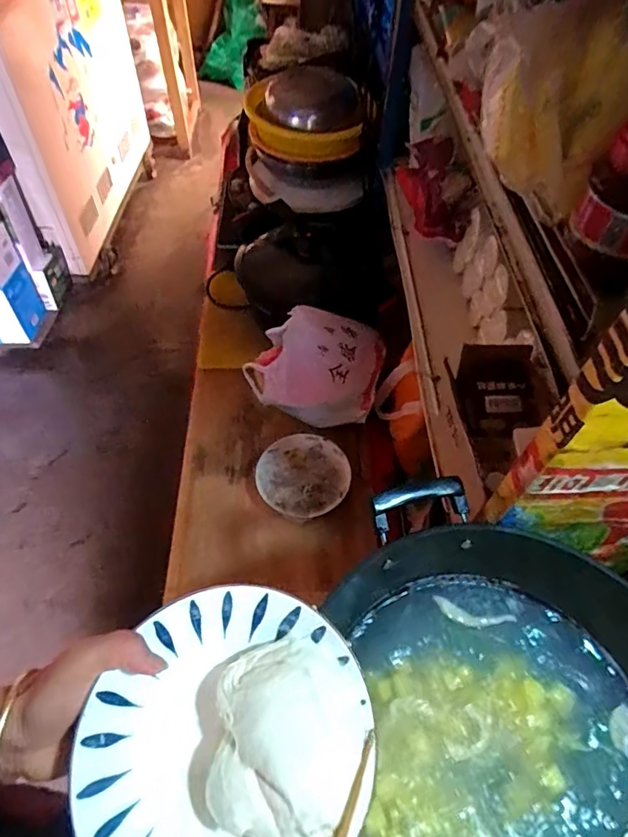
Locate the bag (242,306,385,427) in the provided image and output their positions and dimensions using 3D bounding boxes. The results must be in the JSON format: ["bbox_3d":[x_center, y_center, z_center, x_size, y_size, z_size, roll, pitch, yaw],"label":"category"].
[{"bbox_3d":[0.001,-0.117,1.027,0.271,0.143,0.197,7,55,3],"label":"bag"}]

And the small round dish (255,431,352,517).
[{"bbox_3d":[-0.021,0.105,0.973,0.171,0.029,0.172,1,55,-2],"label":"small round dish"}]

